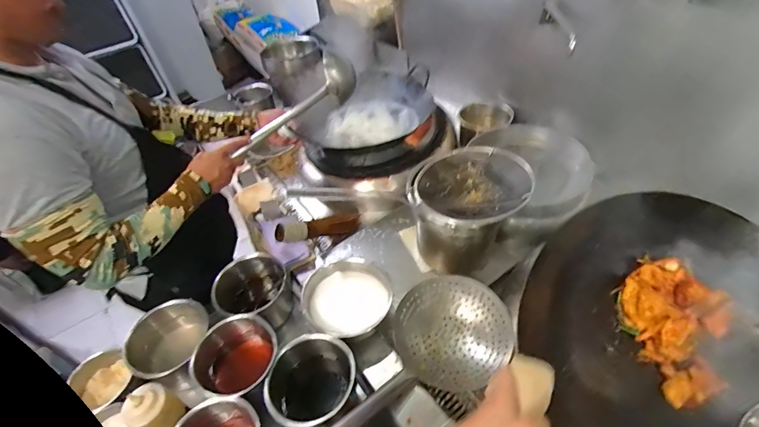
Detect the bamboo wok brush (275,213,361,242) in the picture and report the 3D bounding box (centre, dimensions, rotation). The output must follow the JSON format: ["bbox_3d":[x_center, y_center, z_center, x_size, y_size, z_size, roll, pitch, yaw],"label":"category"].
[{"bbox_3d":[-0.156,0.039,1.009,0.271,0.054,0.049,-7,35,-46],"label":"bamboo wok brush"}]

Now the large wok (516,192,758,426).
[{"bbox_3d":[0.440,0.198,0.514,0.342,0.156,0.422,10,81,10],"label":"large wok"}]

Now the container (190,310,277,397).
[{"bbox_3d":[-0.270,0.312,0.744,0.155,0.146,0.149,21,50,25],"label":"container"}]

